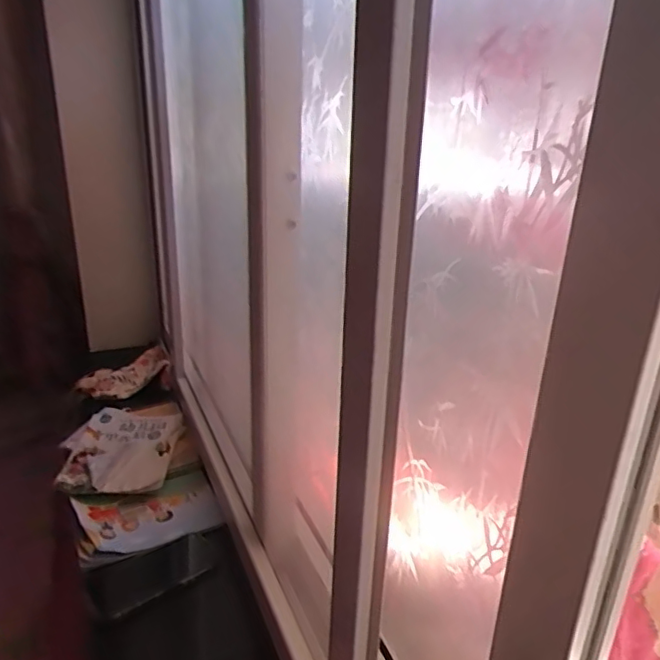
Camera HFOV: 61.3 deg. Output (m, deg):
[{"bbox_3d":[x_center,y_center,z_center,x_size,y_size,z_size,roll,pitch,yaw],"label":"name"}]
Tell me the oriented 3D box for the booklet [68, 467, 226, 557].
[{"bbox_3d":[-0.271,0.275,0.846,0.195,0.017,0.145,-11,25,-29],"label":"booklet"}]

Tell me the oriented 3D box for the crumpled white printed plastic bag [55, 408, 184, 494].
[{"bbox_3d":[-0.363,0.203,0.967,0.180,0.024,0.221,1,21,-2],"label":"crumpled white printed plastic bag"}]

